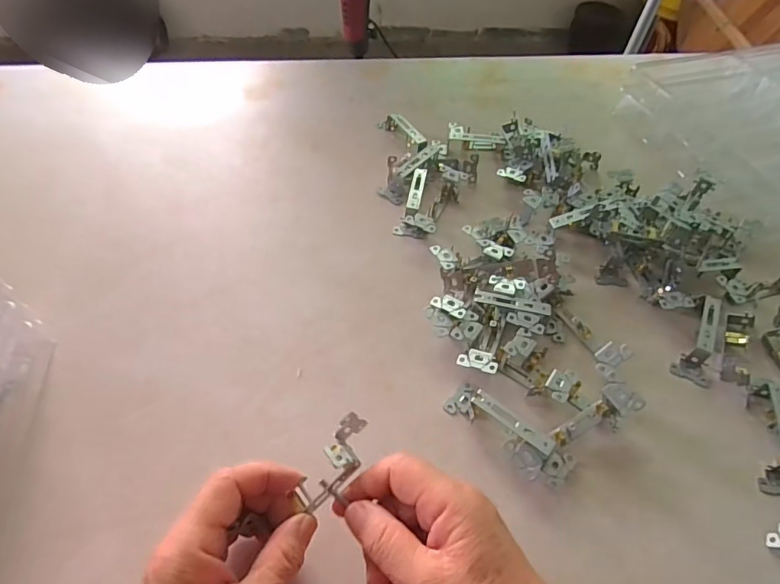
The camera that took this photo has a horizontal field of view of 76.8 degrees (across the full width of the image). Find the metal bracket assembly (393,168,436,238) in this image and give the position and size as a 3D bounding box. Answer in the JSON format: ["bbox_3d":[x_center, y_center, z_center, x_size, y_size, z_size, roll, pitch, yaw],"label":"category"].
[{"bbox_3d":[0.028,-0.095,0.536,0.038,0.026,0.090,5,52,0],"label":"metal bracket assembly"}]

